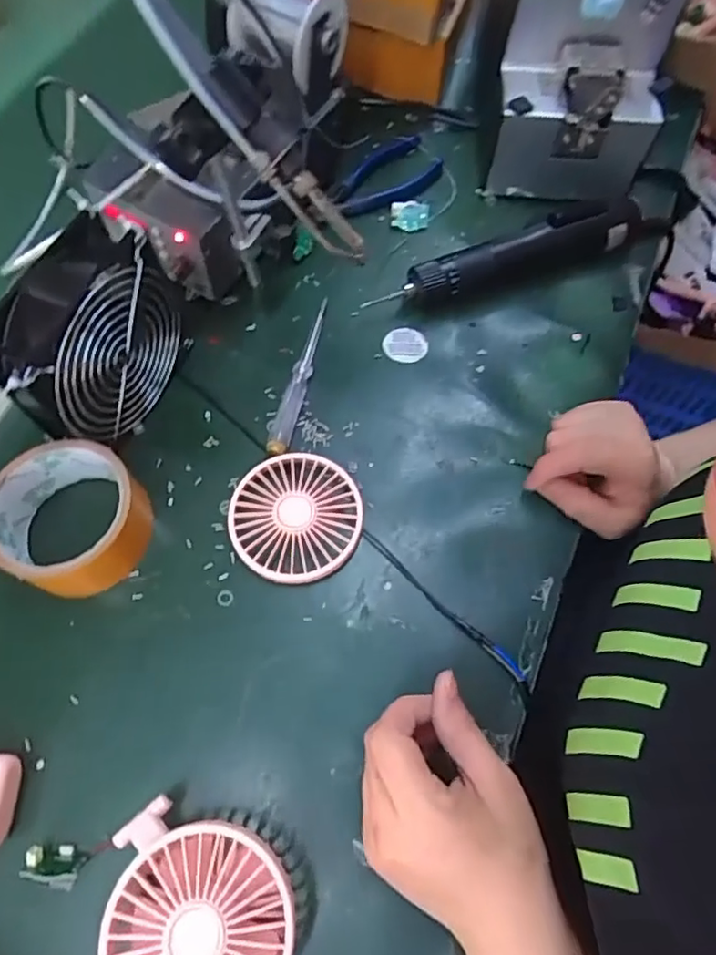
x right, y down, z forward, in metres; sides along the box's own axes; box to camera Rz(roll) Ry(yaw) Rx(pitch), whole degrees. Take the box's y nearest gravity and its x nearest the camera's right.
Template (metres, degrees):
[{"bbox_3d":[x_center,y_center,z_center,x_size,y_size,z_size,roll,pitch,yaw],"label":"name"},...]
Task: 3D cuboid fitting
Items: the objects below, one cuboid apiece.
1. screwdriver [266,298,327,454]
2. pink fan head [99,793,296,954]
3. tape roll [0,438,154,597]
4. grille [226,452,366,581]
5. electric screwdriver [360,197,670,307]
[{"bbox_3d":[-0.043,-0.077,0.446,0.017,0.014,0.138,13,66,5],"label":"screwdriver"},{"bbox_3d":[-0.079,0.219,0.295,0.093,0.046,0.087,0,66,0],"label":"pink fan head"},{"bbox_3d":[-0.184,0.025,0.380,0.086,0.049,0.088,0,66,0],"label":"tape roll"},{"bbox_3d":[-0.042,0.026,0.398,0.085,0.015,0.086,0,66,0],"label":"grille"},{"bbox_3d":[0.145,-0.185,0.480,0.268,0.040,0.029,-19,67,-9],"label":"electric screwdriver"}]

